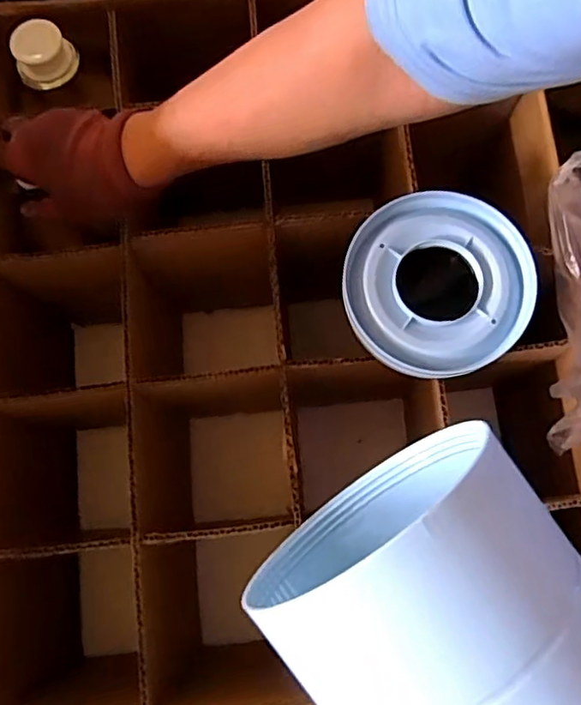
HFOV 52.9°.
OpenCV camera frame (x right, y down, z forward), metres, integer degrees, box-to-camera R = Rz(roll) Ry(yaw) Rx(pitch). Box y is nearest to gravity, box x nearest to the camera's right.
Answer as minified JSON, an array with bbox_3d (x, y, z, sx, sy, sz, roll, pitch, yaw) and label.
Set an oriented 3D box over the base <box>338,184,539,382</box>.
[{"bbox_3d":[0.104,-0.050,0.415,0.128,0.020,0.127,0,77,-1],"label":"base"}]

